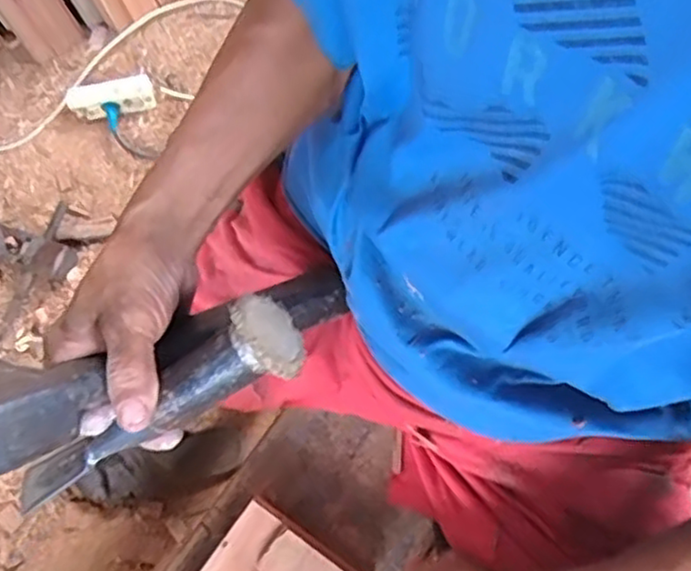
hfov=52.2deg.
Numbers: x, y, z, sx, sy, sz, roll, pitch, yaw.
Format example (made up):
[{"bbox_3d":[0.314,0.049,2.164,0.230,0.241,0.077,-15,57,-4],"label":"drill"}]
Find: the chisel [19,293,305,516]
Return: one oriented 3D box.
[{"bbox_3d":[-0.111,0.076,0.420,0.200,0.039,0.048,-34,77,22],"label":"chisel"}]

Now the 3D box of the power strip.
[{"bbox_3d":[-0.456,-0.364,1.366,0.163,0.041,0.058,-10,76,-3],"label":"power strip"}]

